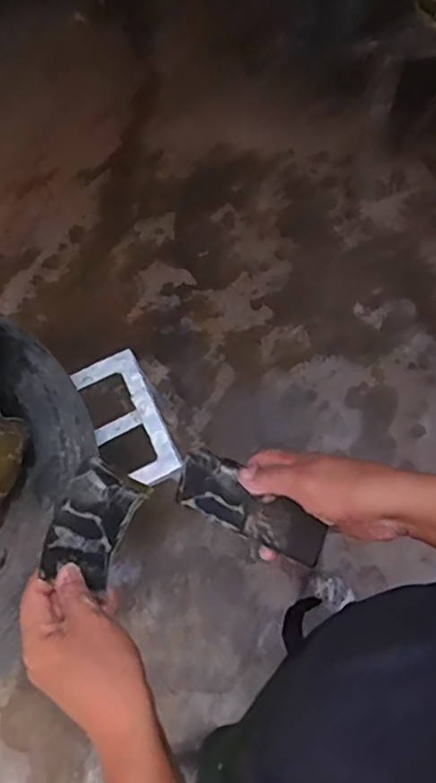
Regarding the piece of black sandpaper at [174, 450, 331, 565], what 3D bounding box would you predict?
[{"bbox_3d":[0.028,0.102,0.536,0.137,0.010,0.052,27,102,21],"label":"piece of black sandpaper"}]

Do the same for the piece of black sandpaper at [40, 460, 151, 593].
[{"bbox_3d":[-0.104,0.114,0.522,0.068,0.018,0.097,36,64,-31],"label":"piece of black sandpaper"}]

